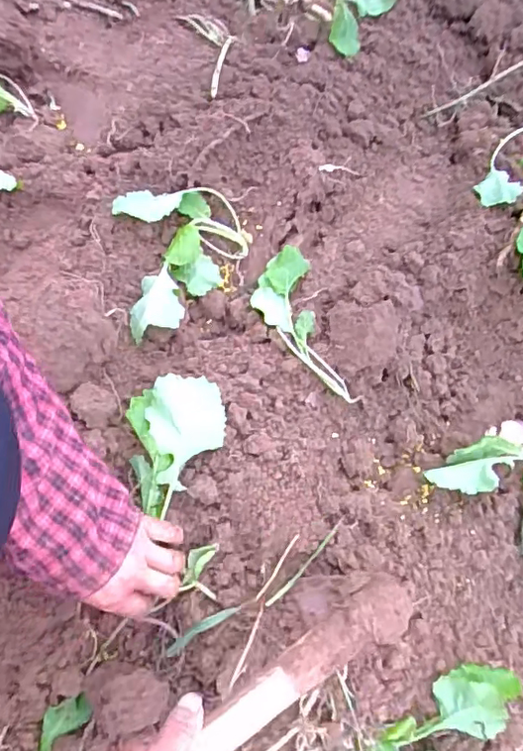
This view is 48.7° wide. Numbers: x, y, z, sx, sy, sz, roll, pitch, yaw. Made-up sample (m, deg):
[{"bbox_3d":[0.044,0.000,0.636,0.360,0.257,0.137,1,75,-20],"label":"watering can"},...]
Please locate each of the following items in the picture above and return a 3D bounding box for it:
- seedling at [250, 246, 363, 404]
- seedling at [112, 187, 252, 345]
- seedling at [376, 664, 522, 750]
[{"bbox_3d":[0.035,-0.055,0.582,0.076,0.044,0.179,-14,63,-11],"label":"seedling"},{"bbox_3d":[-0.100,-0.125,0.597,0.116,0.070,0.187,27,64,11],"label":"seedling"},{"bbox_3d":[0.152,0.352,0.529,0.091,0.054,0.216,46,106,19],"label":"seedling"}]

